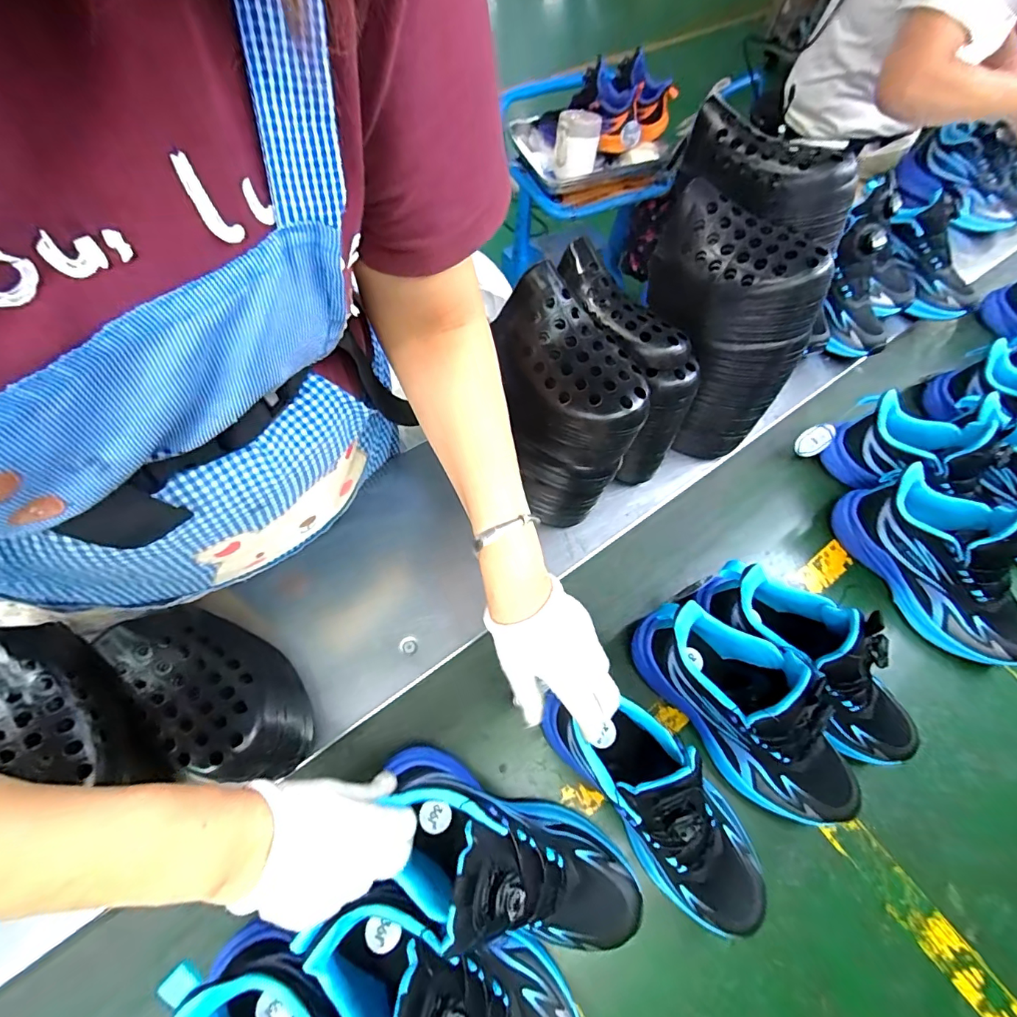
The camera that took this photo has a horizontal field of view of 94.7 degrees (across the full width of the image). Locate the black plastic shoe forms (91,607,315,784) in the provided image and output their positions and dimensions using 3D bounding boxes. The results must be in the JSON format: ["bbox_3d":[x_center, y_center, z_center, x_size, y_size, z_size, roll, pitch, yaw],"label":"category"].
[{"bbox_3d":[-0.240,0.154,0.390,0.154,0.122,0.093,38,63,18],"label":"black plastic shoe forms"}]

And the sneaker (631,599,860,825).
[{"bbox_3d":[0.221,0.185,0.434,0.083,0.152,0.228,-32,65,-22],"label":"sneaker"}]

